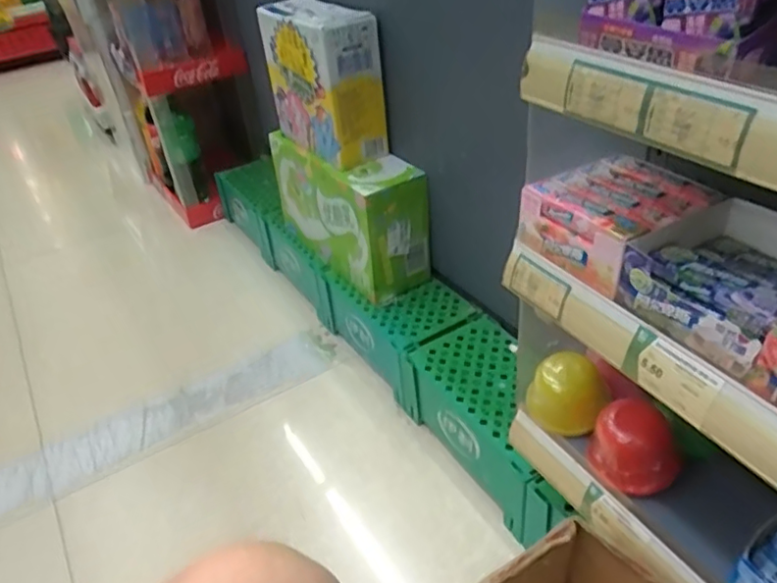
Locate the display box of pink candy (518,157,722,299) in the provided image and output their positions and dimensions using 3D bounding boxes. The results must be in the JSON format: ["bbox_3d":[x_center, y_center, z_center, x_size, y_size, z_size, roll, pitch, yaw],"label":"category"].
[{"bbox_3d":[0.186,-0.061,0.521,0.118,0.048,0.116,-24,40,-23],"label":"display box of pink candy"}]

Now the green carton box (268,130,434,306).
[{"bbox_3d":[-0.074,-0.142,1.089,0.119,0.207,0.318,-28,42,-27],"label":"green carton box"}]

